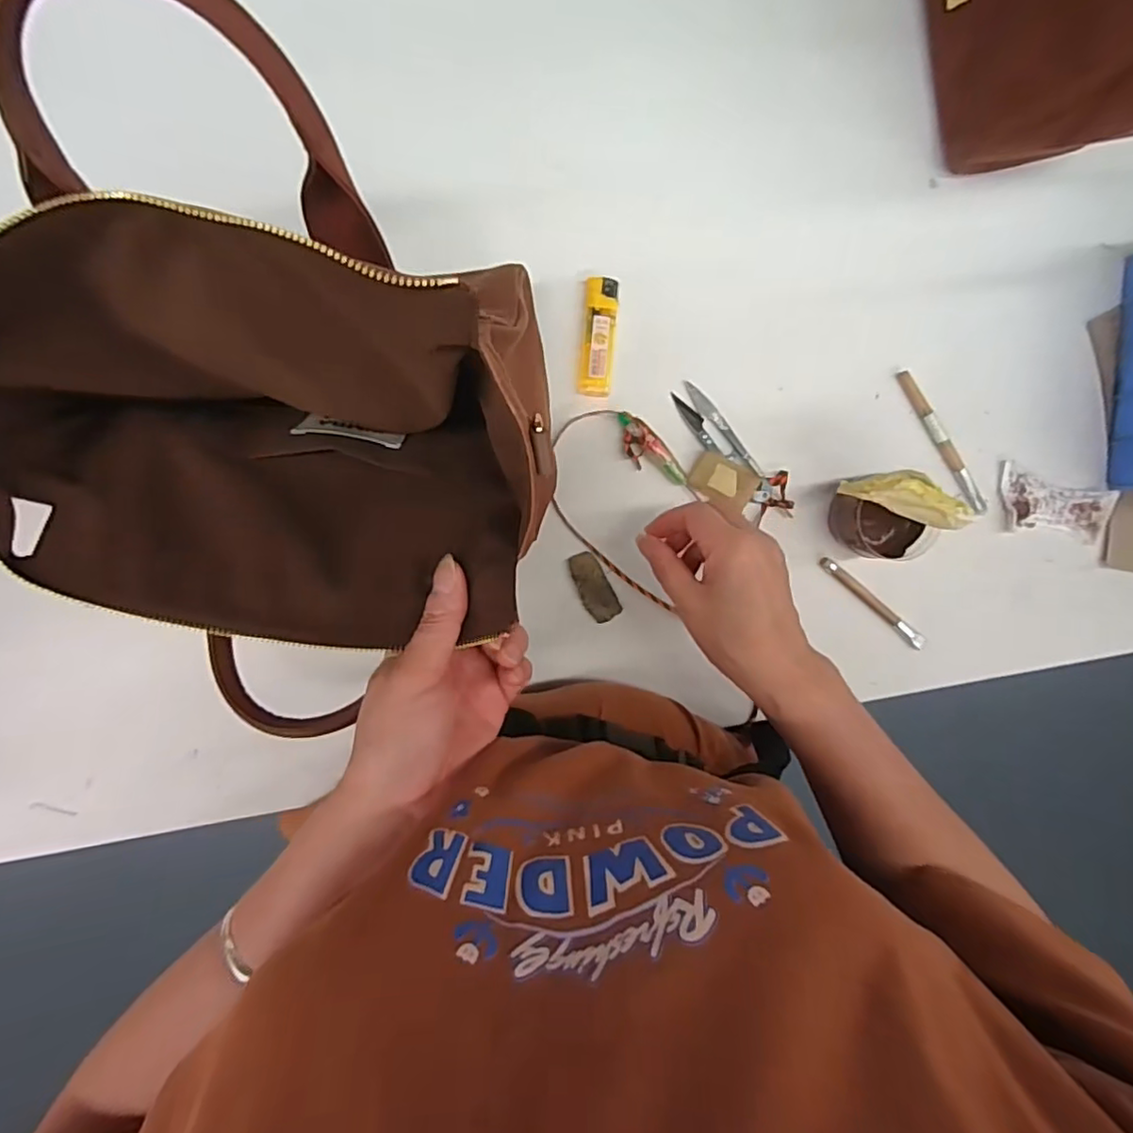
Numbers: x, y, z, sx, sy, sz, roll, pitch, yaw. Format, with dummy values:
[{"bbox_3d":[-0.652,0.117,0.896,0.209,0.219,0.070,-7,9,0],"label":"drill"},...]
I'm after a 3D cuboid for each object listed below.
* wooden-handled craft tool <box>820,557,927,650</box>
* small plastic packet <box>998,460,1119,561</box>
[{"bbox_3d":[0.238,0.029,0.480,0.110,0.008,0.010,38,90,-10],"label":"wooden-handled craft tool"},{"bbox_3d":[0.386,-0.046,0.489,0.101,0.006,0.050,9,95,-8],"label":"small plastic packet"}]

